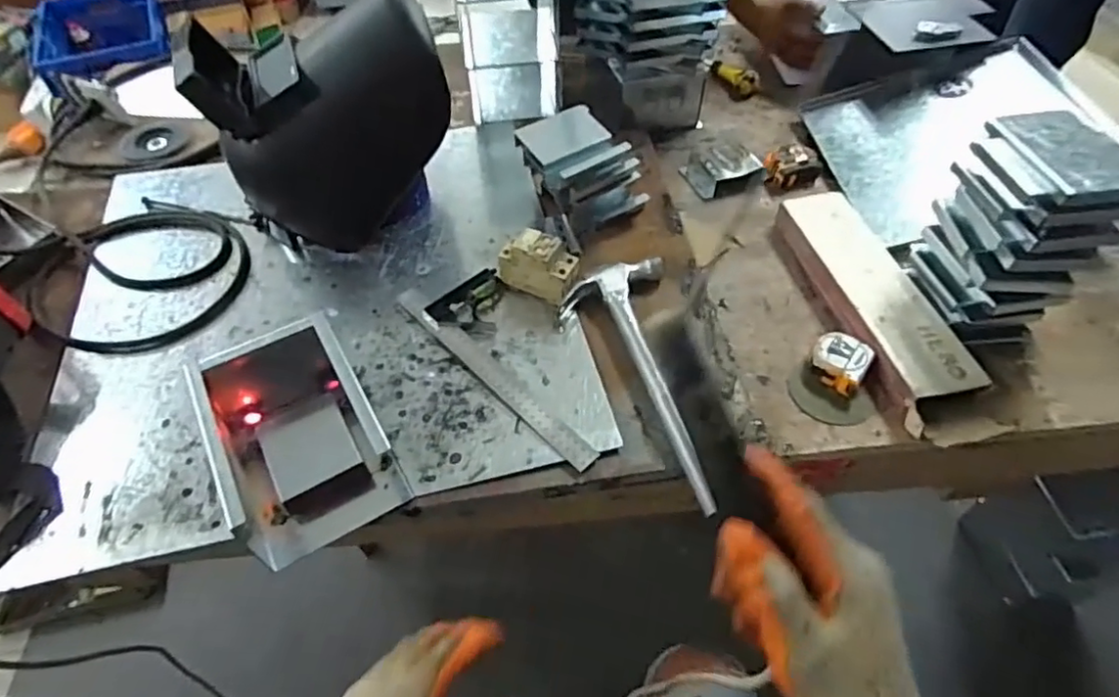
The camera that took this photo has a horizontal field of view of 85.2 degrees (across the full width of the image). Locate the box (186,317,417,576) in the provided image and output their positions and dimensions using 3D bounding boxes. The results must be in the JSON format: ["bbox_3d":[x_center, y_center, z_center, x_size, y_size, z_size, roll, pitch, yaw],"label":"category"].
[{"bbox_3d":[-0.240,0.066,0.546,0.132,0.090,0.193,-25,54,-17],"label":"box"}]

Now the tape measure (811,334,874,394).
[{"bbox_3d":[0.286,0.012,0.620,0.052,0.026,0.053,32,59,24],"label":"tape measure"}]

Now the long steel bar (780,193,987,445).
[{"bbox_3d":[0.342,-0.054,0.666,0.092,0.037,0.328,-11,51,-7],"label":"long steel bar"}]

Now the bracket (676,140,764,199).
[{"bbox_3d":[0.218,-0.245,0.830,0.092,0.030,0.081,-15,52,-10],"label":"bracket"}]

